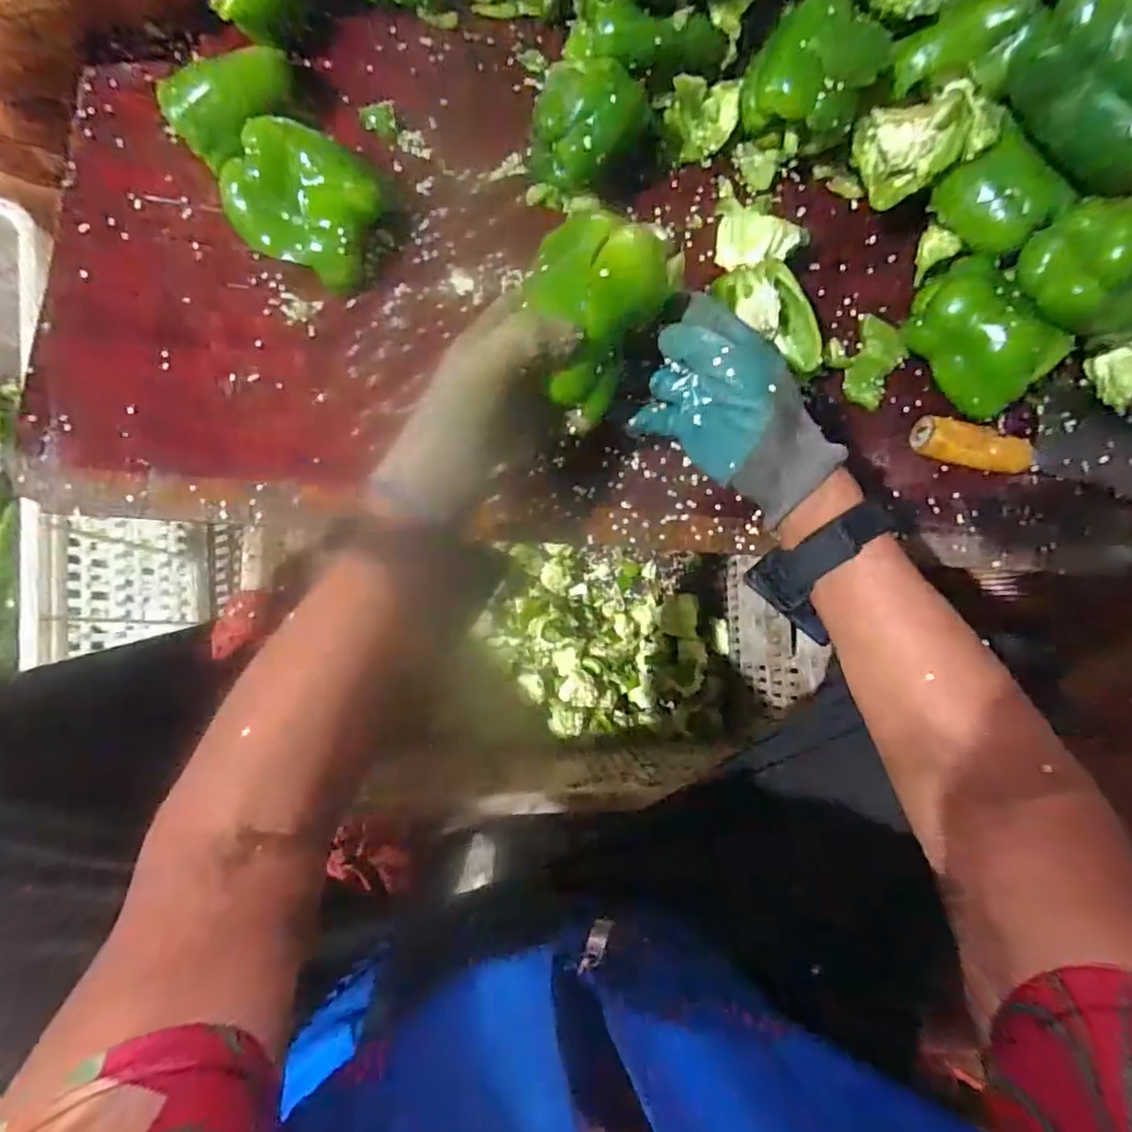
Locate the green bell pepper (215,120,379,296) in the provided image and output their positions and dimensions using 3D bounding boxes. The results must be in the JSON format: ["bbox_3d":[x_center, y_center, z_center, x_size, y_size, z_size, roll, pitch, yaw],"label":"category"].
[{"bbox_3d":[-0.194,-0.270,0.447,0.108,0.052,0.088,29,83,1],"label":"green bell pepper"}]

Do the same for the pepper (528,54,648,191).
[{"bbox_3d":[0.015,-0.335,0.459,0.076,0.072,0.089,30,83,1],"label":"pepper"}]

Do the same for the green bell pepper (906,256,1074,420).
[{"bbox_3d":[0.308,-0.171,0.452,0.063,0.076,0.107,-41,87,-7],"label":"green bell pepper"}]

